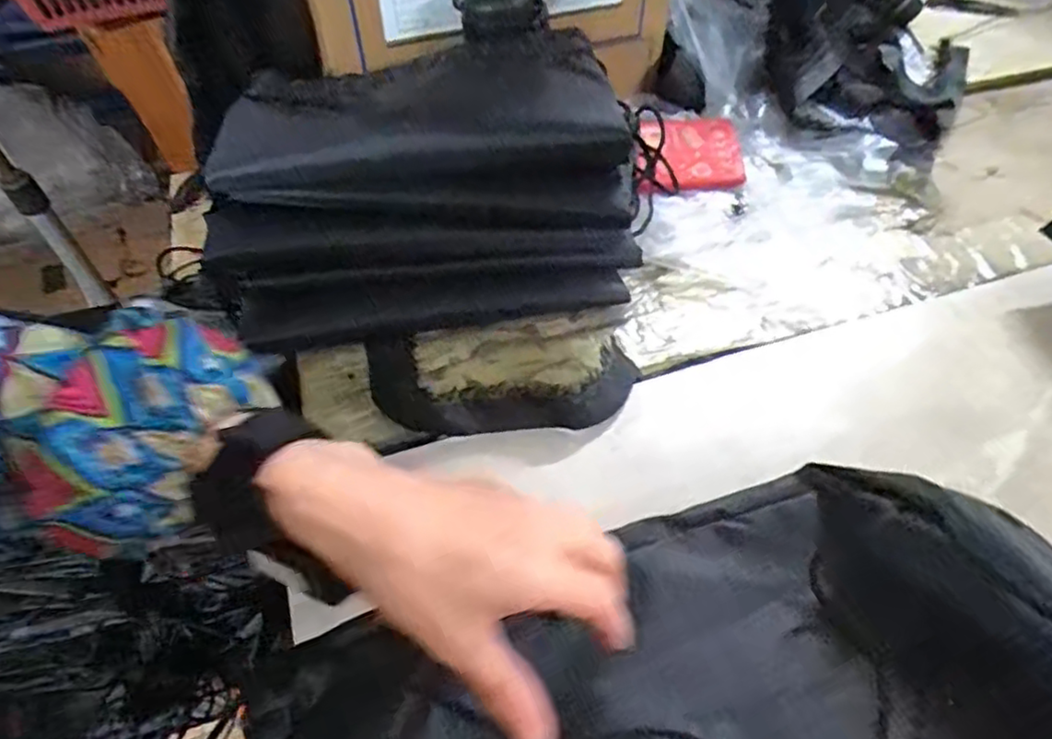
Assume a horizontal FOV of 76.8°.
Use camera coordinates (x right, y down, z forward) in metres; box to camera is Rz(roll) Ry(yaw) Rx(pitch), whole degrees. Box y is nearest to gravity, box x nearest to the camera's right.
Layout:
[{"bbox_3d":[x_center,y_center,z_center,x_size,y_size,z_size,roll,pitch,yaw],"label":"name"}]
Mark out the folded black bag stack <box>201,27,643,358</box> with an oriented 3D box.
[{"bbox_3d":[-0.076,-0.132,0.500,0.288,0.144,0.156,-8,53,-6],"label":"folded black bag stack"}]

